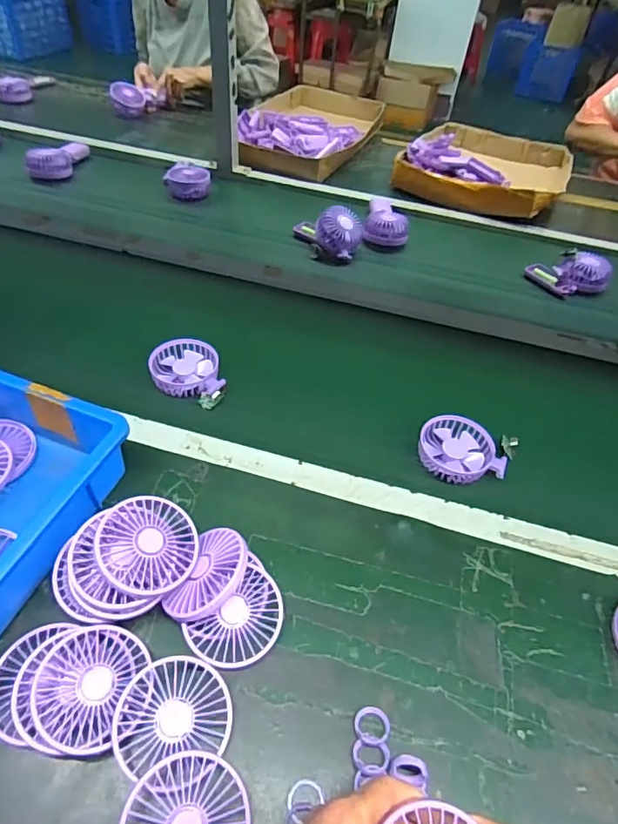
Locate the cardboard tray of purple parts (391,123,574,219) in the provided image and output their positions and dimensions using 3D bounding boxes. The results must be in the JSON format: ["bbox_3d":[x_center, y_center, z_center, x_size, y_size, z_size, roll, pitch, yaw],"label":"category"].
[{"bbox_3d":[0.433,-0.592,1.213,0.366,0.070,0.417,28,50,18],"label":"cardboard tray of purple parts"}]

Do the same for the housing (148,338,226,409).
[{"bbox_3d":[-0.159,-0.056,0.666,0.108,0.027,0.087,17,48,9],"label":"housing"}]

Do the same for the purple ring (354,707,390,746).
[{"bbox_3d":[0.051,0.254,0.402,0.028,0.009,0.027,4,47,-4],"label":"purple ring"}]

